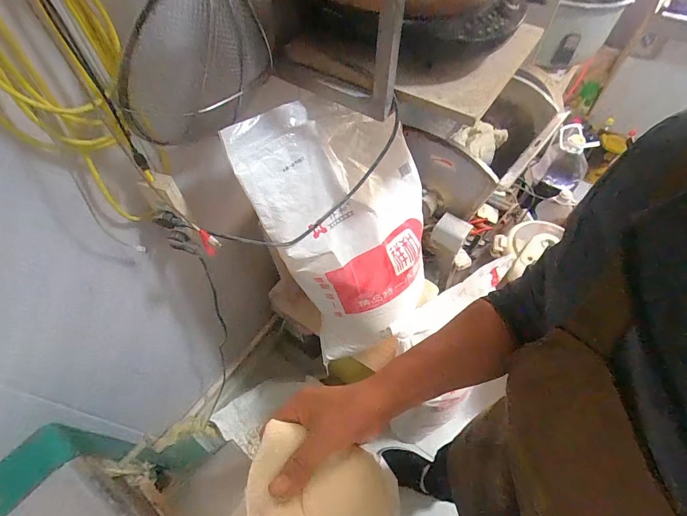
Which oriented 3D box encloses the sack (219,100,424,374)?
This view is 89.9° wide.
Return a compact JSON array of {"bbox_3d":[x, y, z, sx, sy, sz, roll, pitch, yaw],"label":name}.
[{"bbox_3d":[0.016,-0.087,0.765,0.382,0.525,0.145,-35,31,-23],"label":"sack"}]

